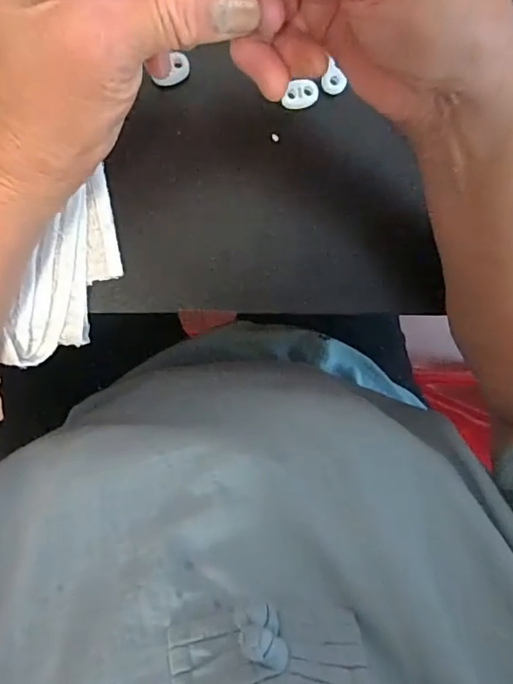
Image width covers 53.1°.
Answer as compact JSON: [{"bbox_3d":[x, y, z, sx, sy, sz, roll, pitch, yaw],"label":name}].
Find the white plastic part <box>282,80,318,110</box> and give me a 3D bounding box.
[{"bbox_3d":[0.026,-0.145,0.301,0.020,0.004,0.014,-7,95,-7],"label":"white plastic part"}]

